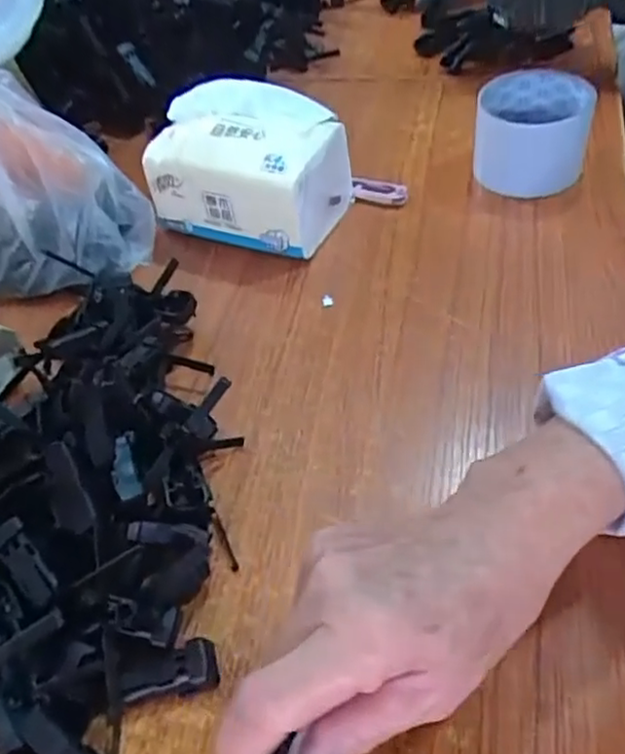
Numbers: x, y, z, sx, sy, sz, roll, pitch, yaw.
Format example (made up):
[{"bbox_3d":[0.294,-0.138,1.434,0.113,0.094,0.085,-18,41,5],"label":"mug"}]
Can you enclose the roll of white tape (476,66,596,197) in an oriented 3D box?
[{"bbox_3d":[0.172,-0.191,0.525,0.084,0.063,0.080,5,49,11],"label":"roll of white tape"}]

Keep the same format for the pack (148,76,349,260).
[{"bbox_3d":[-0.043,-0.163,0.521,0.137,0.090,0.104,17,53,21],"label":"pack"}]

